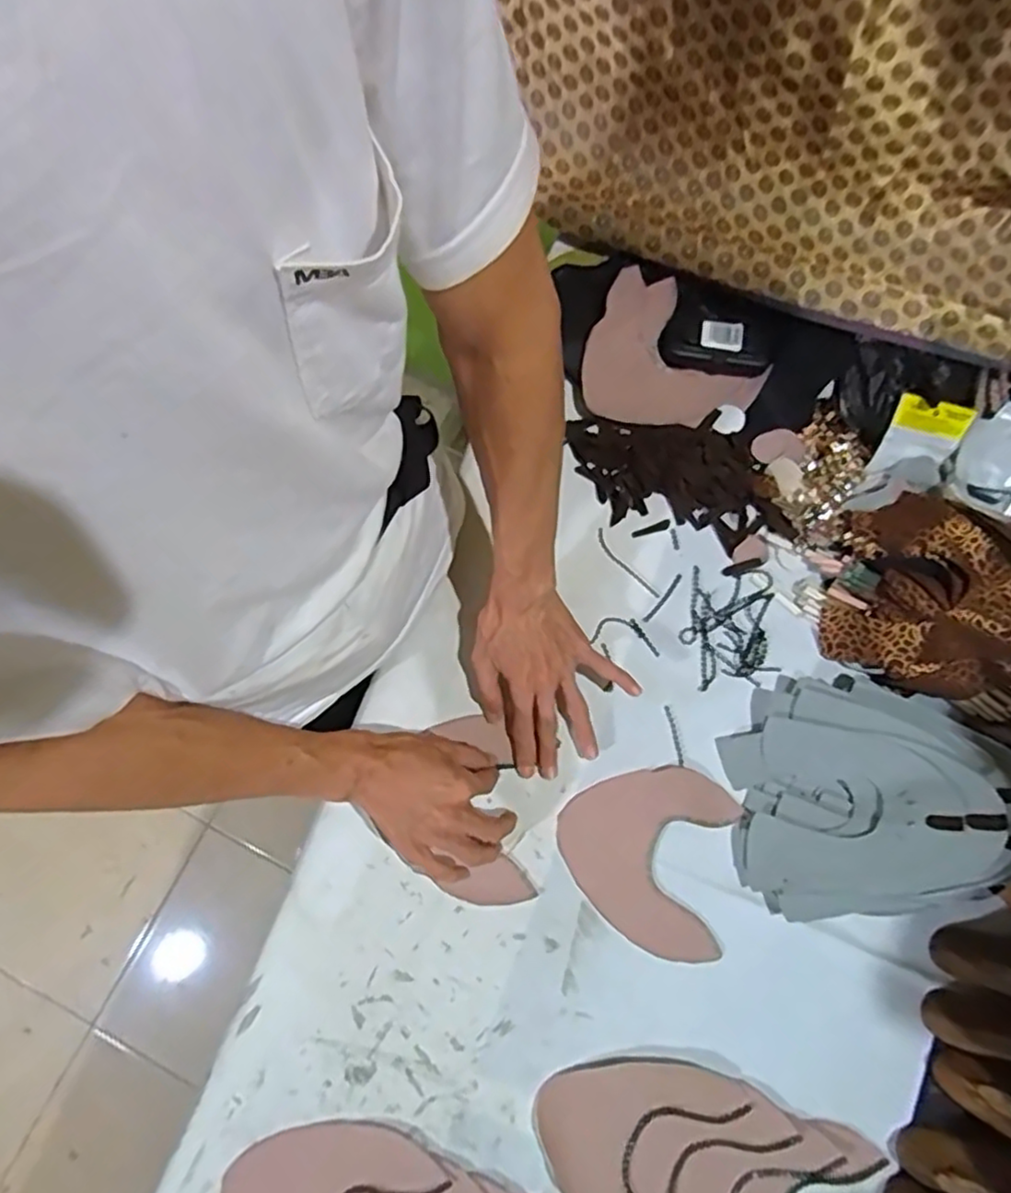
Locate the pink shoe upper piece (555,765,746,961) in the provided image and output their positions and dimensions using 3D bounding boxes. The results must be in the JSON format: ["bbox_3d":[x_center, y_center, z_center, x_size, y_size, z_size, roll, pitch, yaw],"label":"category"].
[{"bbox_3d":[0.126,0.234,0.617,0.154,0.009,0.157,12,79,3],"label":"pink shoe upper piece"}]

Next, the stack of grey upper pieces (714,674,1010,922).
[{"bbox_3d":[0.330,0.170,0.600,0.248,0.085,0.206,-9,77,-4],"label":"stack of grey upper pieces"}]

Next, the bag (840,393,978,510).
[{"bbox_3d":[0.389,-0.130,0.650,0.077,0.018,0.117,17,109,-10],"label":"bag"}]

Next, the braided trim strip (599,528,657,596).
[{"bbox_3d":[0.120,-0.031,0.677,0.012,0.006,0.087,-38,81,-9],"label":"braided trim strip"}]

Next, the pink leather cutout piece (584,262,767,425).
[{"bbox_3d":[0.175,-0.242,0.696,0.178,0.034,0.170,0,77,-2],"label":"pink leather cutout piece"}]

